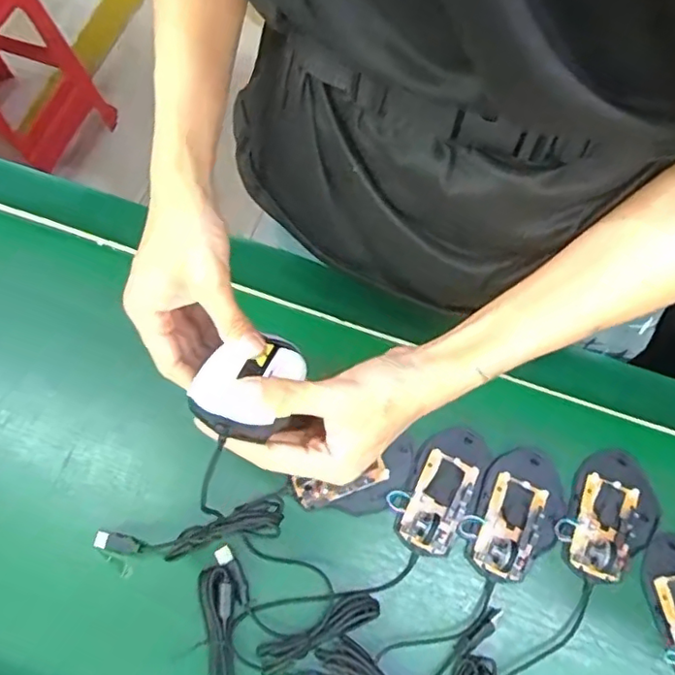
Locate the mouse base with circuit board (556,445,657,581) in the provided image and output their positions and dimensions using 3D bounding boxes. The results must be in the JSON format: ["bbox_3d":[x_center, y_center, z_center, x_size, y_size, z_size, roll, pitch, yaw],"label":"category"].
[{"bbox_3d":[0.235,0.150,0.492,0.074,0.019,0.111,26,71,8],"label":"mouse base with circuit board"}]

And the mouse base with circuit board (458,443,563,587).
[{"bbox_3d":[0.153,0.147,0.487,0.074,0.025,0.110,30,72,9],"label":"mouse base with circuit board"}]

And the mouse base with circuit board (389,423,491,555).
[{"bbox_3d":[0.089,0.126,0.496,0.061,0.021,0.110,34,72,10],"label":"mouse base with circuit board"}]

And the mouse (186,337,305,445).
[{"bbox_3d":[-0.051,0.027,0.354,0.057,0.033,0.071,24,71,7],"label":"mouse"}]

